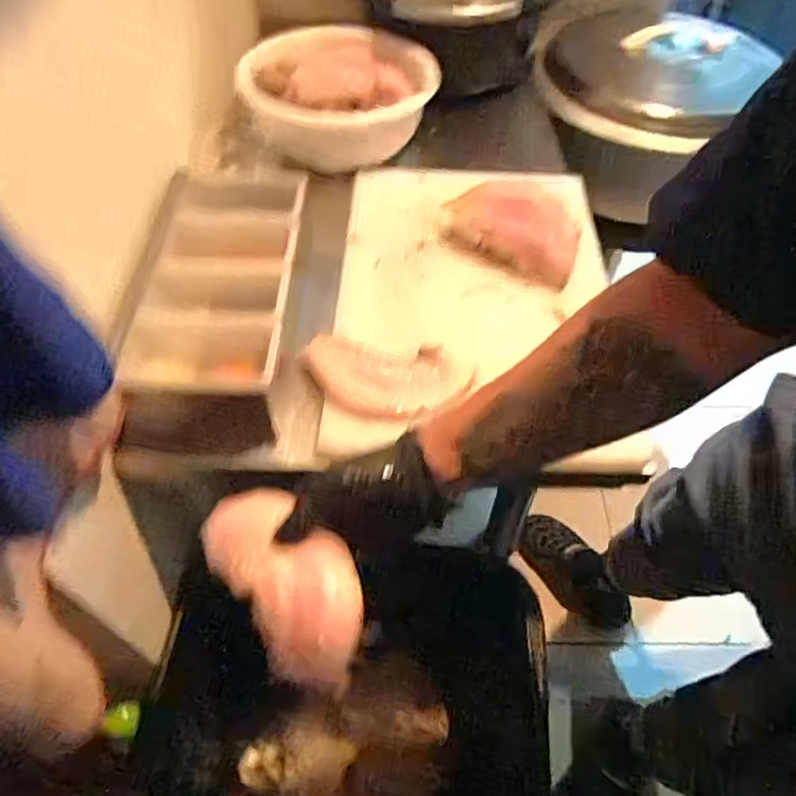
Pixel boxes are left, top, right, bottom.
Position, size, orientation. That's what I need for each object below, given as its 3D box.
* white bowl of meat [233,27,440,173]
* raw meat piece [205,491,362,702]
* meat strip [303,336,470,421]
[{"bbox_3d":[-0.079,-0.419,0.812,0.261,0.100,0.240,-2,51,-3],"label":"white bowl of meat"},{"bbox_3d":[-0.075,0.129,0.417,0.080,0.028,0.152,-29,57,-22],"label":"raw meat piece"},{"bbox_3d":[-0.010,-0.020,0.562,0.151,0.019,0.084,2,51,0],"label":"meat strip"}]

